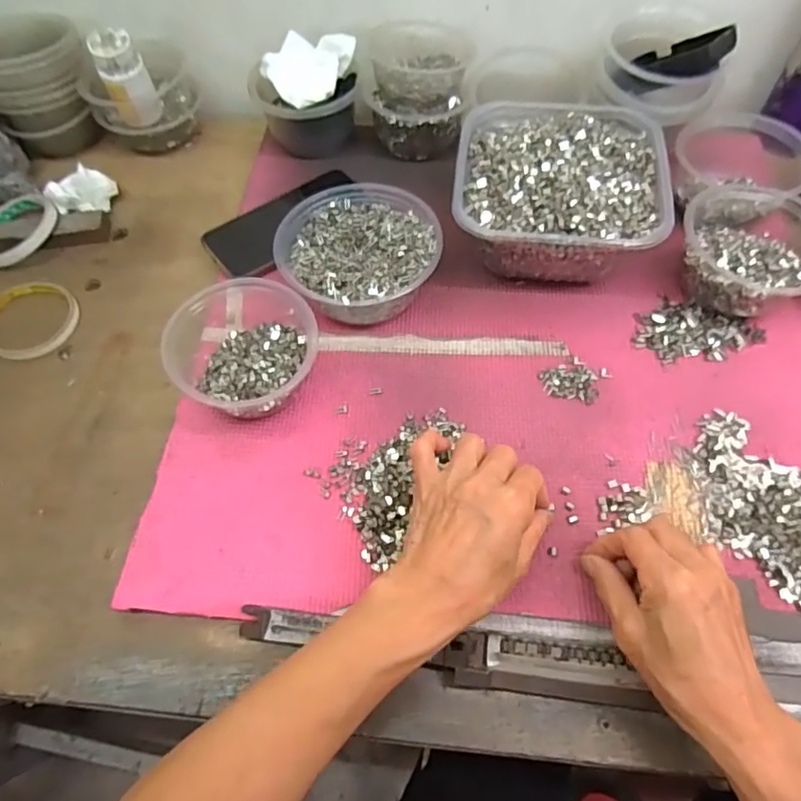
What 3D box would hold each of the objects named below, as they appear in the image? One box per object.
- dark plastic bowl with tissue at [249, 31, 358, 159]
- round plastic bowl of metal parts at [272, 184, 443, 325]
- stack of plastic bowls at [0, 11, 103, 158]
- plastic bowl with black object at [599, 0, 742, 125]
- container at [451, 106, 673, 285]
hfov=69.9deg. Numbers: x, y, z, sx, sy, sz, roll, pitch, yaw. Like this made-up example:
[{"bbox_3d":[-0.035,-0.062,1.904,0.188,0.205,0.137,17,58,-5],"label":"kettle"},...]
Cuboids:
[{"bbox_3d":[-0.097,-0.308,0.594,0.108,0.091,0.086,-4,62,1],"label":"dark plastic bowl with tissue"},{"bbox_3d":[-0.036,-0.124,0.502,0.130,0.056,0.129,-1,62,2],"label":"round plastic bowl of metal parts"},{"bbox_3d":[-0.388,-0.342,0.625,0.107,0.105,0.105,-10,62,-3],"label":"stack of plastic bowls"},{"bbox_3d":[0.240,-0.312,0.531,0.104,0.069,0.100,-25,62,-12],"label":"plastic bowl with black object"},{"bbox_3d":[0.137,-0.186,0.514,0.172,0.081,0.176,6,62,6],"label":"container"}]

